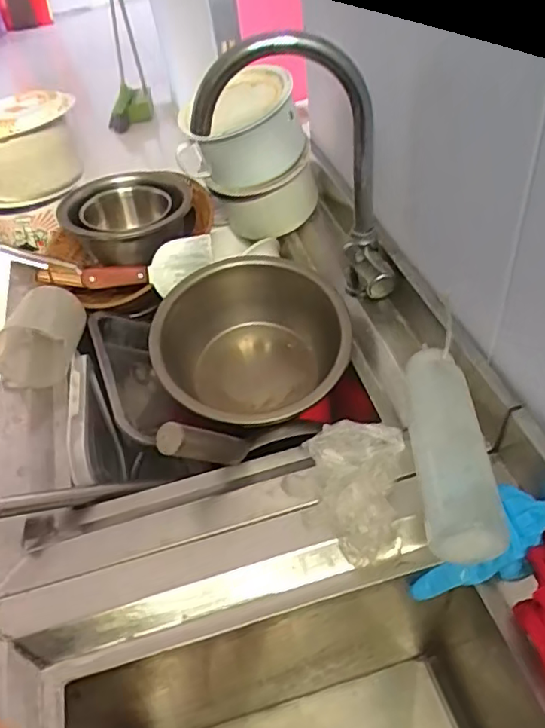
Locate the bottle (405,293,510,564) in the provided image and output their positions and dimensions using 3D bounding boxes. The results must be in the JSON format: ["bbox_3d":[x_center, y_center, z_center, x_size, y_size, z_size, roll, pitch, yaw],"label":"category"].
[{"bbox_3d":[0.170,0.072,0.570,0.066,0.083,0.227,-1,45,7],"label":"bottle"}]

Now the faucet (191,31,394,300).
[{"bbox_3d":[0.038,-0.220,0.706,0.222,0.323,0.086,5,46,13],"label":"faucet"}]

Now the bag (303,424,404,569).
[{"bbox_3d":[0.094,0.117,0.578,0.092,0.034,0.139,-12,45,-5],"label":"bag"}]

